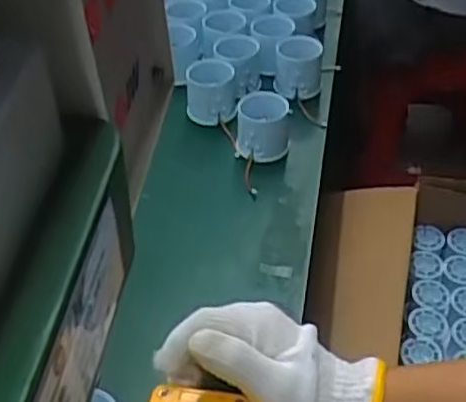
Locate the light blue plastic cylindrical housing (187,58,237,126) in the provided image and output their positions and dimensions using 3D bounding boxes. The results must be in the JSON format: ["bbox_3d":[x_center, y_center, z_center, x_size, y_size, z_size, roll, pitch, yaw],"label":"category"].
[{"bbox_3d":[-0.024,-0.118,0.768,0.052,0.057,0.056,-2,44,2],"label":"light blue plastic cylindrical housing"}]

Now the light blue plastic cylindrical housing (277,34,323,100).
[{"bbox_3d":[0.074,-0.153,0.790,0.052,0.058,0.060,0,44,4],"label":"light blue plastic cylindrical housing"}]

